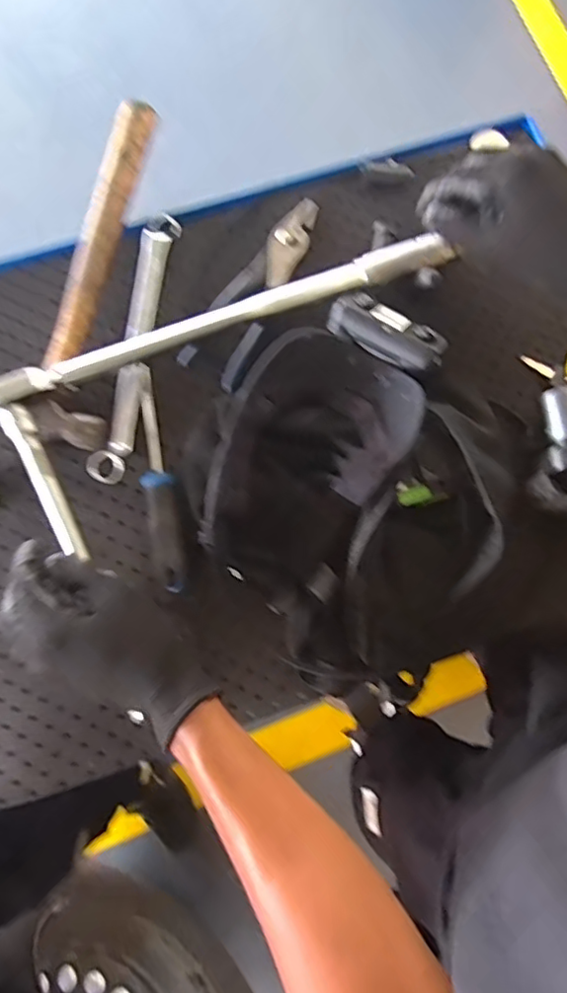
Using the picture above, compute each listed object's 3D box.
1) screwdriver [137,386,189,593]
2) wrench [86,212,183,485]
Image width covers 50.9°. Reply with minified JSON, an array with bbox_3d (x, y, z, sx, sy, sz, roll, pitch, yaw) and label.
[{"bbox_3d":[-0.108,-0.011,0.521,0.031,0.025,0.185,-14,80,-4],"label":"screwdriver"},{"bbox_3d":[-0.135,-0.142,0.548,0.030,0.026,0.267,9,79,0],"label":"wrench"}]

